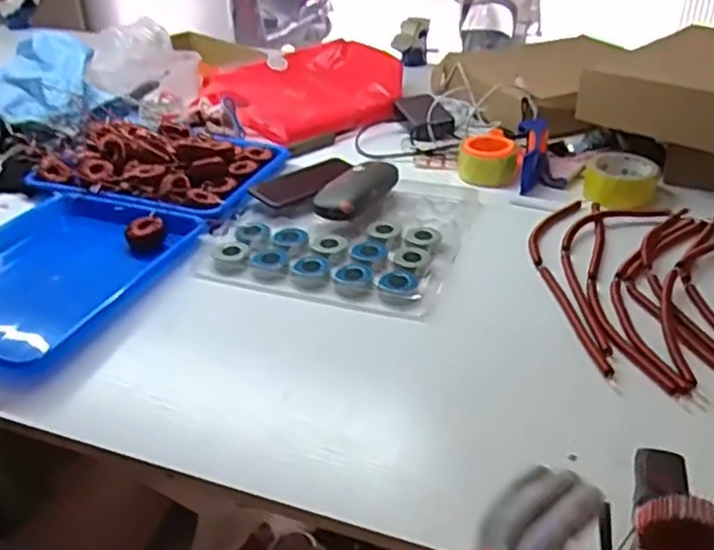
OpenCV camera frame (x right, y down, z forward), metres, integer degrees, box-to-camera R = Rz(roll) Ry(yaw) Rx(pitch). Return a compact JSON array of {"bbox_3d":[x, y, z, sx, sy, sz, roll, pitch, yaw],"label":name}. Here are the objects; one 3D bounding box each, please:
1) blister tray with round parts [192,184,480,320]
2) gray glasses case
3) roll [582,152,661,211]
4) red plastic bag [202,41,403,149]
[{"bbox_3d":[-0.015,-0.053,0.950,0.308,0.037,0.302,10,34,16],"label":"blister tray with round parts"},{"bbox_3d":[0.002,-0.112,0.981,0.063,0.039,0.160,17,37,25],"label":"gray glasses case"},{"bbox_3d":[0.372,-0.137,1.012,0.096,0.039,0.117,11,35,18],"label":"roll"},{"bbox_3d":[-0.091,-0.347,1.337,0.336,0.069,0.317,-21,38,-28],"label":"red plastic bag"}]

